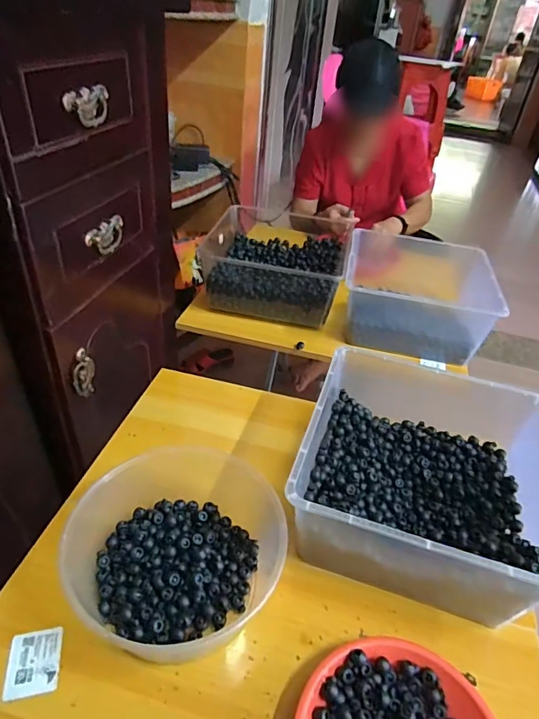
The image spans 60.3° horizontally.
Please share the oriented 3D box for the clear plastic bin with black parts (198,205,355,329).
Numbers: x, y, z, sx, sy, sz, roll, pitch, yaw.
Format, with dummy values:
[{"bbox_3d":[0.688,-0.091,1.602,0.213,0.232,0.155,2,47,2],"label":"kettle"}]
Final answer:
[{"bbox_3d":[0.014,-0.213,1.069,0.304,0.134,0.268,12,38,6],"label":"clear plastic bin with black parts"}]

